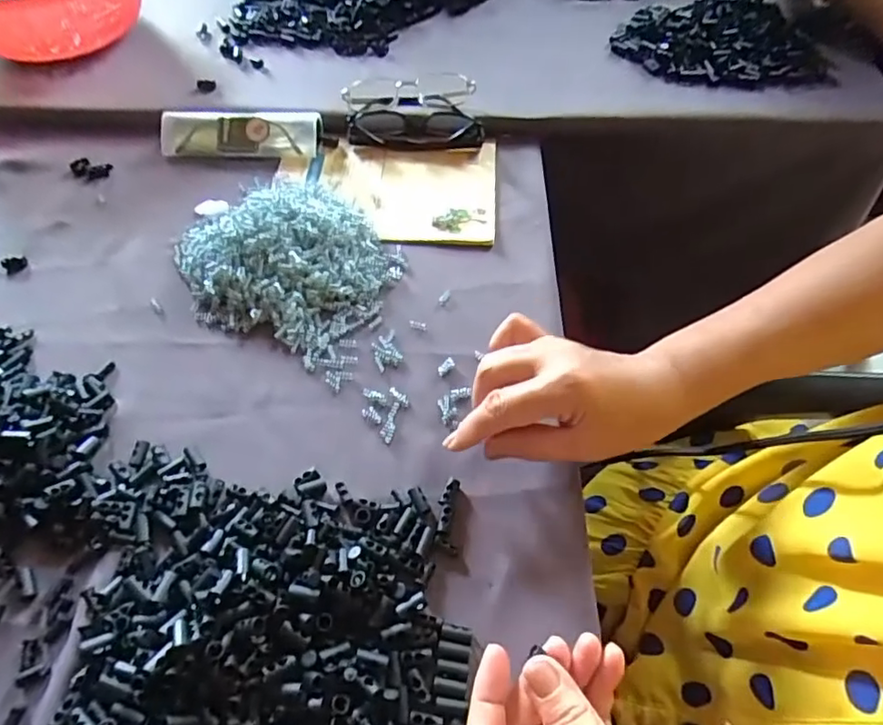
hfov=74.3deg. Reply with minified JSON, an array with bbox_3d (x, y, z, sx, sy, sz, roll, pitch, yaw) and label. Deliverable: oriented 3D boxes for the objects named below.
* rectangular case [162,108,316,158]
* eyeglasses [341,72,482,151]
[{"bbox_3d":[-0.198,-0.224,0.569,0.155,0.018,0.046,0,91,2],"label":"rectangular case"},{"bbox_3d":[-0.030,-0.249,0.575,0.132,0.034,0.073,1,58,2],"label":"eyeglasses"}]

